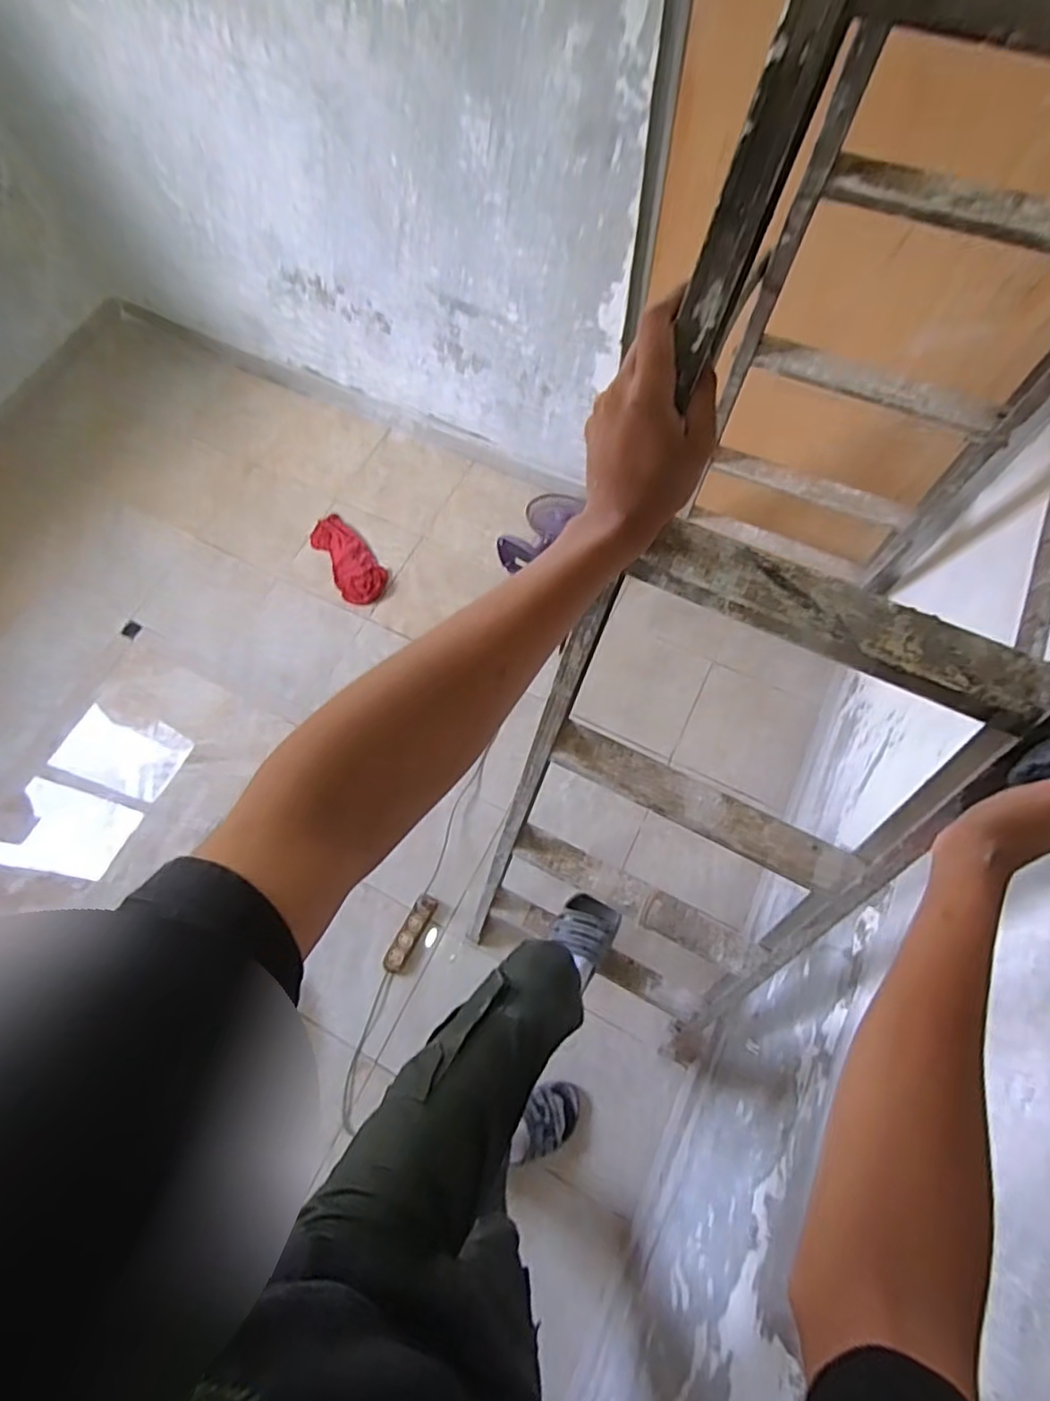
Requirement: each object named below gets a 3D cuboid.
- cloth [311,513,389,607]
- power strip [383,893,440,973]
[{"bbox_3d":[-0.486,-0.390,1.706,0.126,0.031,0.297,-30,71,-9],"label":"cloth"},{"bbox_3d":[-0.250,0.510,1.354,0.046,0.026,0.173,27,72,12],"label":"power strip"}]

